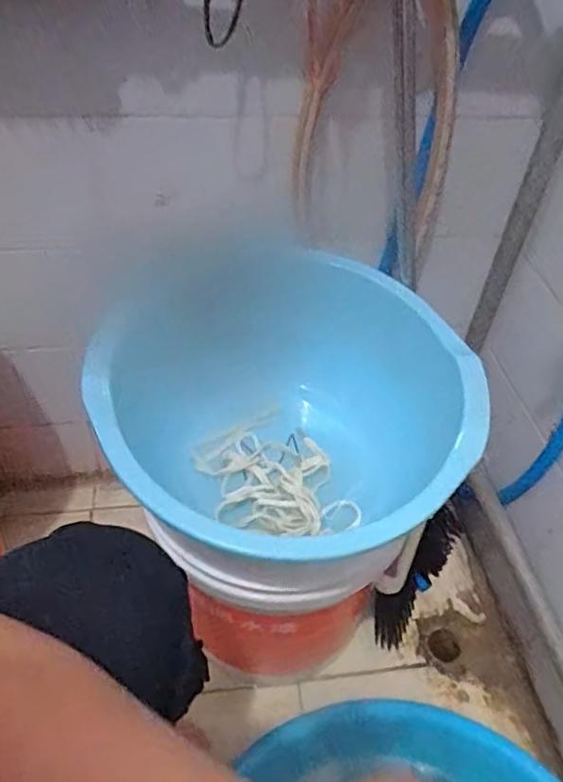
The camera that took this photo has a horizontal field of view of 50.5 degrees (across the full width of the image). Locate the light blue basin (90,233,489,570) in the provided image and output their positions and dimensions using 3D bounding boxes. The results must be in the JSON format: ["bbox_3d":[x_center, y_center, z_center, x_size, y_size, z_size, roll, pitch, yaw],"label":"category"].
[{"bbox_3d":[0.013,0.033,0.599,0.326,0.170,0.340,2,46,-2],"label":"light blue basin"}]

